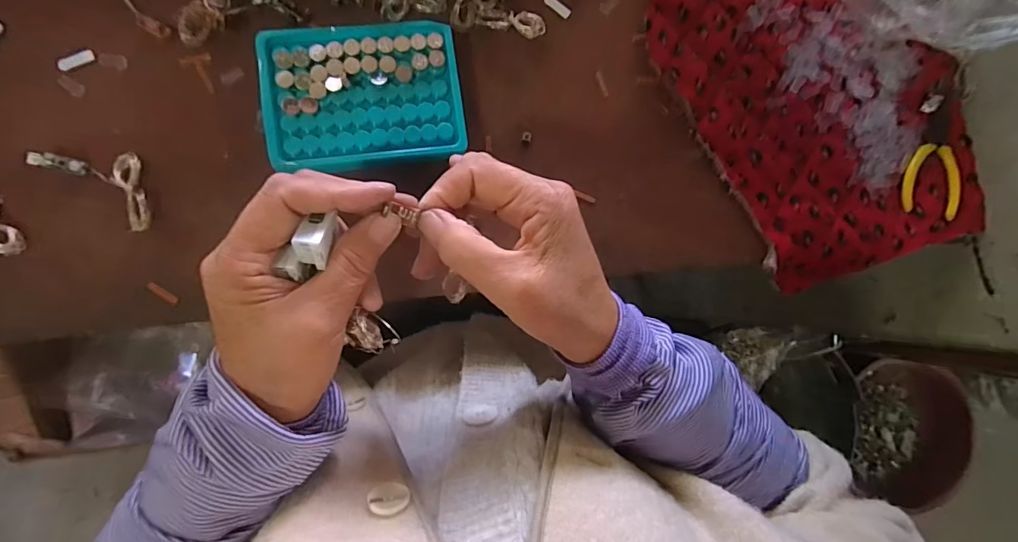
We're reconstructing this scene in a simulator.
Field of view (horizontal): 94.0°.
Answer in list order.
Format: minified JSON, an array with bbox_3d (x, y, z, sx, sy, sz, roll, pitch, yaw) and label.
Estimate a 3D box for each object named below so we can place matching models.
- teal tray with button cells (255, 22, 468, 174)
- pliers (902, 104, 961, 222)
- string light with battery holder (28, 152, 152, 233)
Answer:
[{"bbox_3d":[-0.103,-0.123,0.344,0.133,0.033,0.096,-8,89,-8],"label":"teal tray with button cells"},{"bbox_3d":[0.372,-0.095,0.412,0.053,0.006,0.093,6,87,-7],"label":"pliers"},{"bbox_3d":[-0.277,-0.066,0.327,0.078,0.014,0.042,40,84,-5],"label":"string light with battery holder"}]

